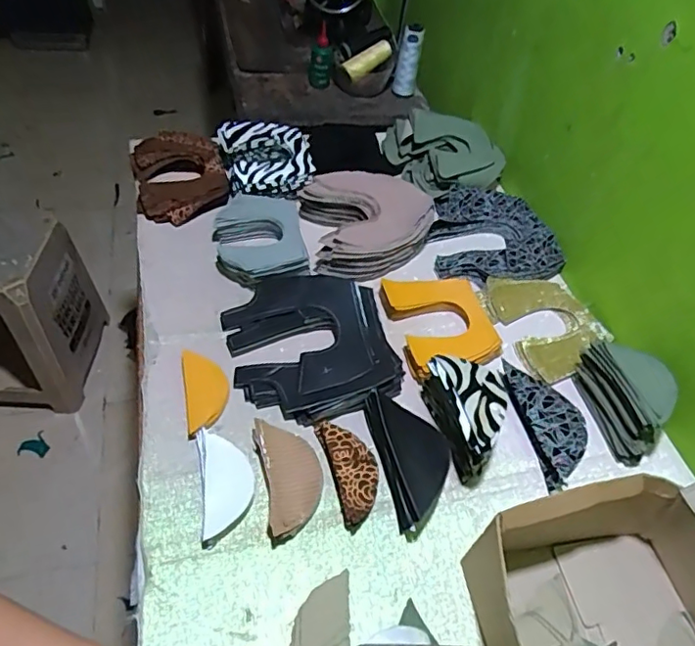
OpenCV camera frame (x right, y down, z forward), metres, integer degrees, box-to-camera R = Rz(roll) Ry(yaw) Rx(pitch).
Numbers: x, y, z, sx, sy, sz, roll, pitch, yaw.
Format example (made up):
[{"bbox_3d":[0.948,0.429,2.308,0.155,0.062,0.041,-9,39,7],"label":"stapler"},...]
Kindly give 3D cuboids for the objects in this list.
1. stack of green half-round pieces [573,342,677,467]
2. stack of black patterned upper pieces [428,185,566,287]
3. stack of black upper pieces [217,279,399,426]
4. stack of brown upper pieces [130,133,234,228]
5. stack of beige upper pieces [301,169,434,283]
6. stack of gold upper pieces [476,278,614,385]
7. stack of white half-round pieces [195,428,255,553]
[{"bbox_3d":[0.333,0.082,0.655,0.070,0.070,0.132,-4,51,-12],"label":"stack of green half-round pieces"},{"bbox_3d":[0.216,-0.133,0.857,0.188,0.043,0.182,-6,51,-13],"label":"stack of black patterned upper pieces"},{"bbox_3d":[-0.046,0.016,0.685,0.189,0.029,0.204,-10,51,-13],"label":"stack of black upper pieces"},{"bbox_3d":[-0.262,-0.230,0.879,0.138,0.045,0.178,-10,52,-16],"label":"stack of brown upper pieces"},{"bbox_3d":[0.032,-0.151,0.832,0.181,0.056,0.183,-5,51,-13],"label":"stack of beige upper pieces"},{"bbox_3d":[0.271,0.002,0.760,0.131,0.032,0.159,-11,53,-18],"label":"stack of gold upper pieces"},{"bbox_3d":[-0.123,0.161,0.567,0.052,0.021,0.112,-4,51,-12],"label":"stack of white half-round pieces"}]

